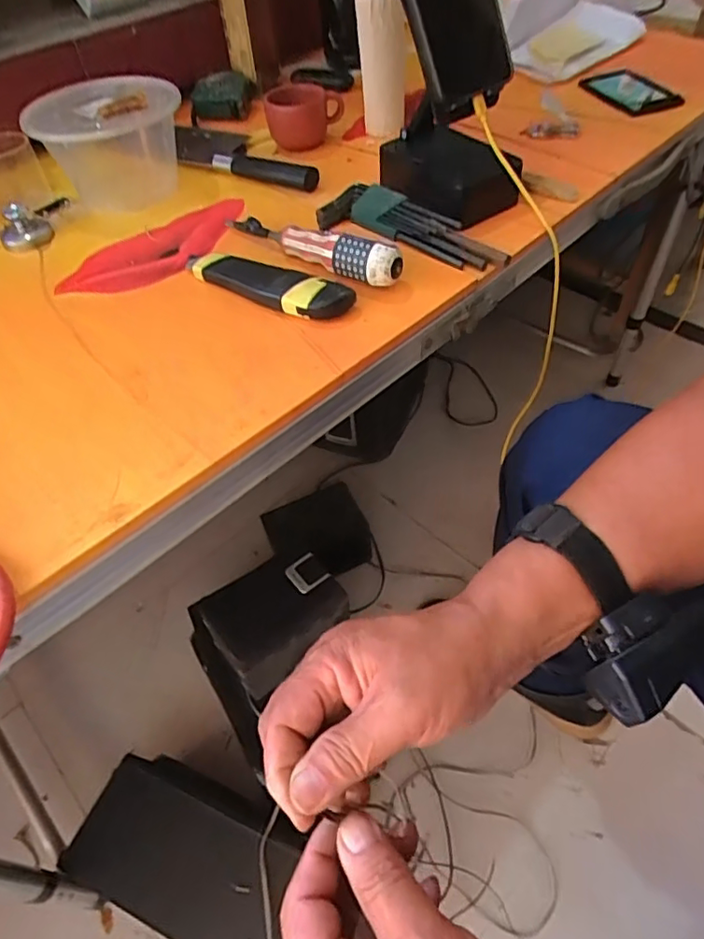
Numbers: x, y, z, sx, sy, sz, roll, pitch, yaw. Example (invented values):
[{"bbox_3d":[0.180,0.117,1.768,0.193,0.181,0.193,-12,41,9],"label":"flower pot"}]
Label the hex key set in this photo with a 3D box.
[{"bbox_3d":[0.052,-0.210,0.487,0.176,0.029,0.042,25,55,21],"label":"hex key set"}]

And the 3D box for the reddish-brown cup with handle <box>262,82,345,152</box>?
[{"bbox_3d":[-0.051,-0.380,0.615,0.081,0.061,0.053,-7,51,-4],"label":"reddish-brown cup with handle"}]

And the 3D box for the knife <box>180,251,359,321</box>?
[{"bbox_3d":[-0.073,-0.149,0.445,0.157,0.025,0.034,25,55,21],"label":"knife"}]

